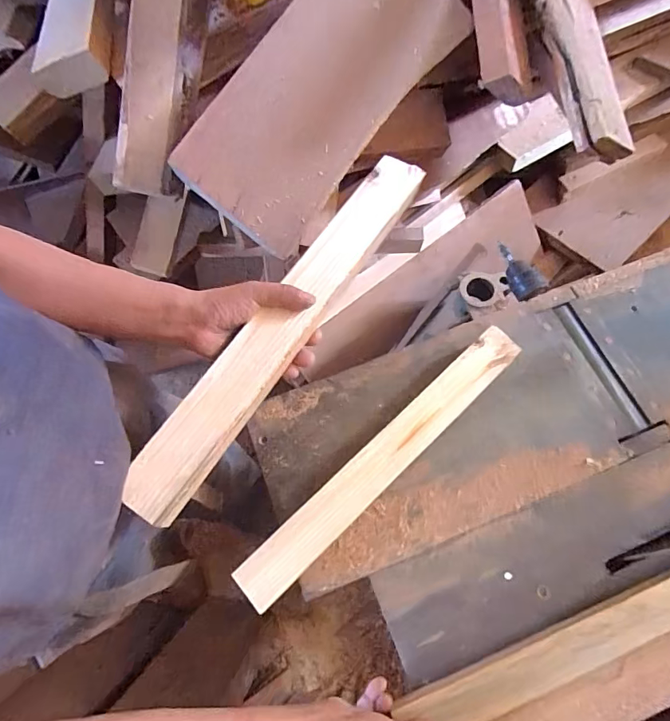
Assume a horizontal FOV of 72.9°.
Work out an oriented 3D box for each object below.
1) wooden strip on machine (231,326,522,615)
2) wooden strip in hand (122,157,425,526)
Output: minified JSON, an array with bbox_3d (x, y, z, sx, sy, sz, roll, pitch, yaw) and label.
[{"bbox_3d":[0.068,0.125,0.595,0.461,0.049,0.055,-41,71,-15],"label":"wooden strip on machine"},{"bbox_3d":[-0.046,-0.048,0.480,0.064,0.033,0.464,30,71,14],"label":"wooden strip in hand"}]

